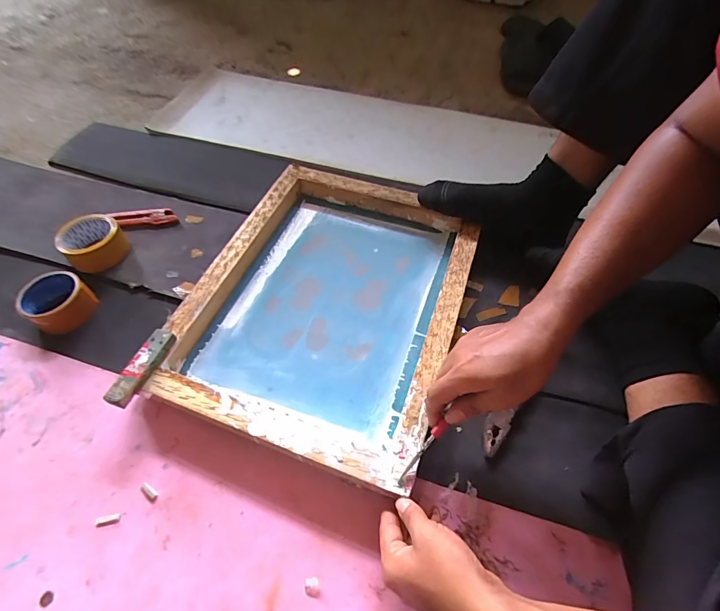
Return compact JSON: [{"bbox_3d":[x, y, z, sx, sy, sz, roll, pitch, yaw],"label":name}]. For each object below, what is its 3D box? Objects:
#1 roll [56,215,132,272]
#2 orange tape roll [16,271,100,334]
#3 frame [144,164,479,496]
[{"bbox_3d":[-0.448,-0.107,0.652,0.090,0.047,0.089,-1,56,1],"label":"roll"},{"bbox_3d":[-0.456,-0.005,0.587,0.088,0.042,0.088,27,61,18],"label":"orange tape roll"},{"bbox_3d":[-0.046,-0.018,0.576,0.361,0.041,0.458,17,58,13],"label":"frame"}]

